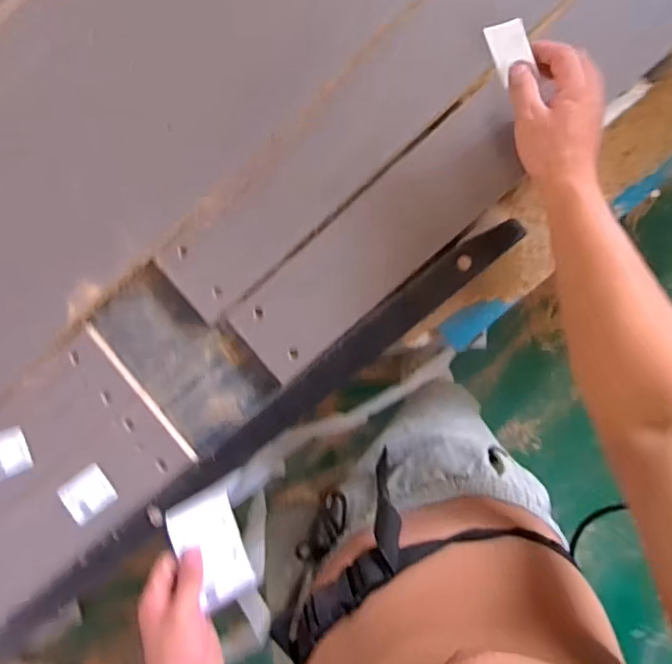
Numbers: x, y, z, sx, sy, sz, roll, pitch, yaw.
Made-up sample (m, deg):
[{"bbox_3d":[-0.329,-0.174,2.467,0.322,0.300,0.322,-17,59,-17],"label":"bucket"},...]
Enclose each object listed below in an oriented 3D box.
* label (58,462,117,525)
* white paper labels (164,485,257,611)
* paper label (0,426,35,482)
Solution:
[{"bbox_3d":[-0.290,0.190,0.688,0.059,0.004,0.052,-34,90,1],"label":"label"},{"bbox_3d":[-0.117,0.203,0.548,0.064,0.013,0.096,-22,75,4],"label":"white paper labels"},{"bbox_3d":[-0.392,0.146,0.693,0.066,0.007,0.054,-22,90,5],"label":"paper label"}]

